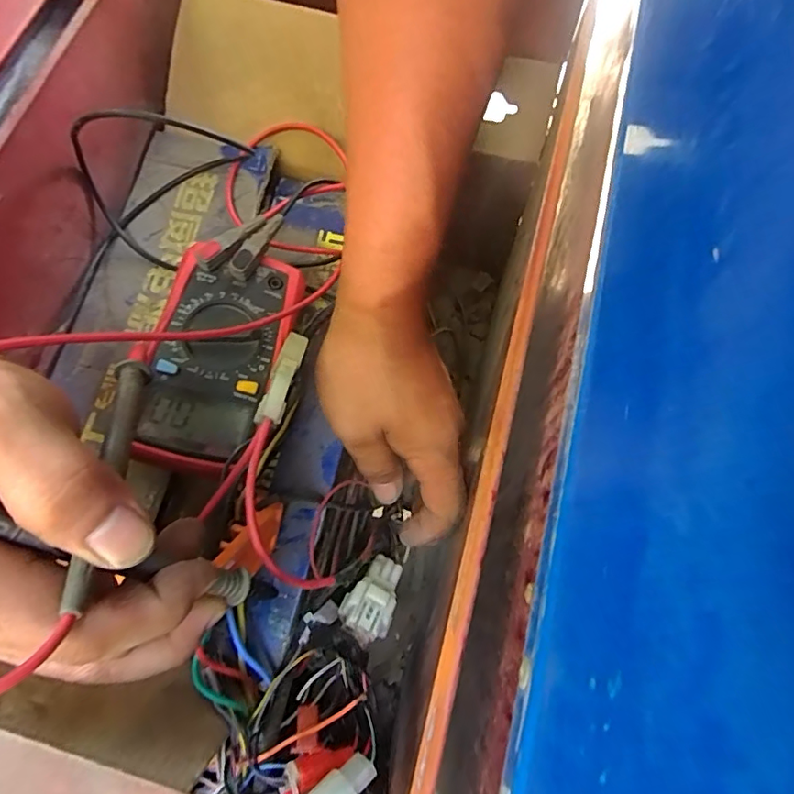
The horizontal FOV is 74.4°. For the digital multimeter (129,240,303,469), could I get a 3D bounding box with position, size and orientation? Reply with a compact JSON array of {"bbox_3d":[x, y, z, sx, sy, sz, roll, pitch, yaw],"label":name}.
[{"bbox_3d":[-0.099,-0.020,0.298,0.067,0.032,0.120,10,73,-9],"label":"digital multimeter"}]

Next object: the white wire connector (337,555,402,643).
[{"bbox_3d":[-0.014,0.114,0.299,0.028,0.018,0.052,19,34,7],"label":"white wire connector"}]

